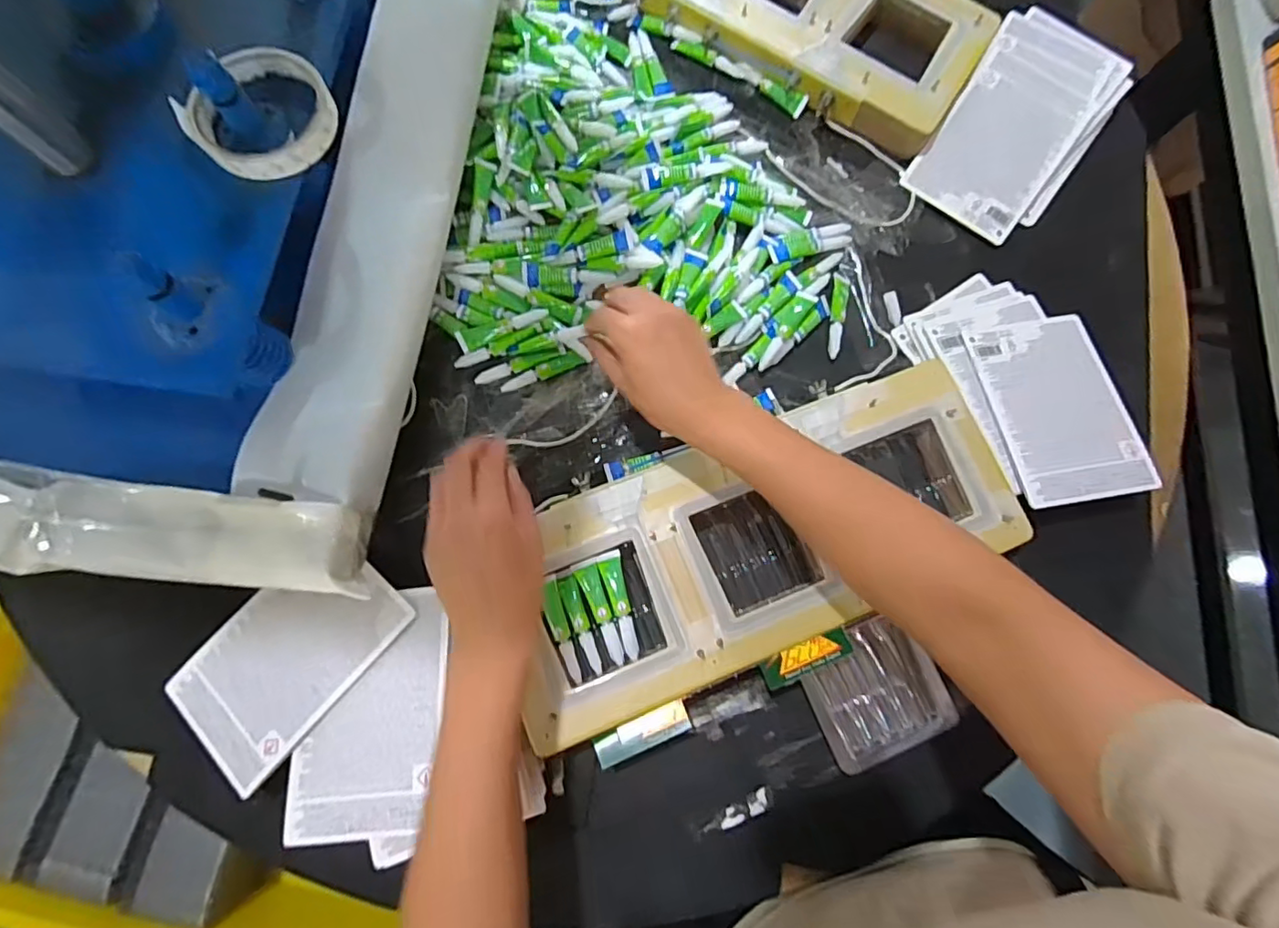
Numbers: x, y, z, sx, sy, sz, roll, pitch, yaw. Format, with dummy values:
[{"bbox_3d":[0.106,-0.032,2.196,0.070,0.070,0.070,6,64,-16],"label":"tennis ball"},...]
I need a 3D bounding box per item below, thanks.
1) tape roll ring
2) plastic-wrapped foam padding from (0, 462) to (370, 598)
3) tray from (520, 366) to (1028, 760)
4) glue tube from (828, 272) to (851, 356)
[{"bbox_3d":[-0.248,-0.232,0.382,0.086,0.016,0.089,1,77,-2],"label":"tape roll ring"},{"bbox_3d":[-0.400,0.041,0.404,0.402,0.049,0.074,8,76,0],"label":"plastic-wrapped foam padding"},{"bbox_3d":[0.094,0.063,0.469,0.424,0.037,0.173,-21,80,-5],"label":"tray"},{"bbox_3d":[0.185,-0.139,0.535,0.016,0.008,0.085,9,79,1],"label":"glue tube"}]

